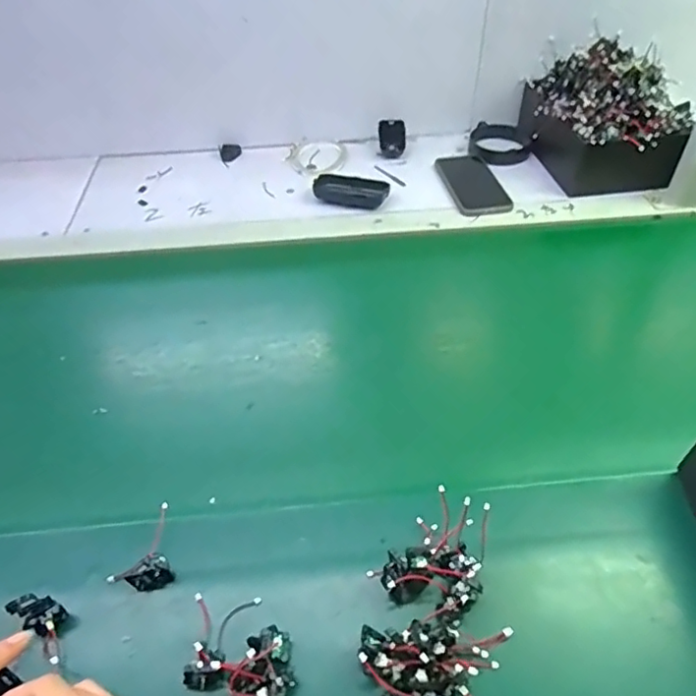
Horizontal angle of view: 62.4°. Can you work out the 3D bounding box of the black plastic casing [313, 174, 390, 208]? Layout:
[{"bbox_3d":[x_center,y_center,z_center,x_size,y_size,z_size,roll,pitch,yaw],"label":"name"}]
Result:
[{"bbox_3d":[0.006,-0.234,0.845,0.107,0.026,0.053,10,47,10],"label":"black plastic casing"}]

